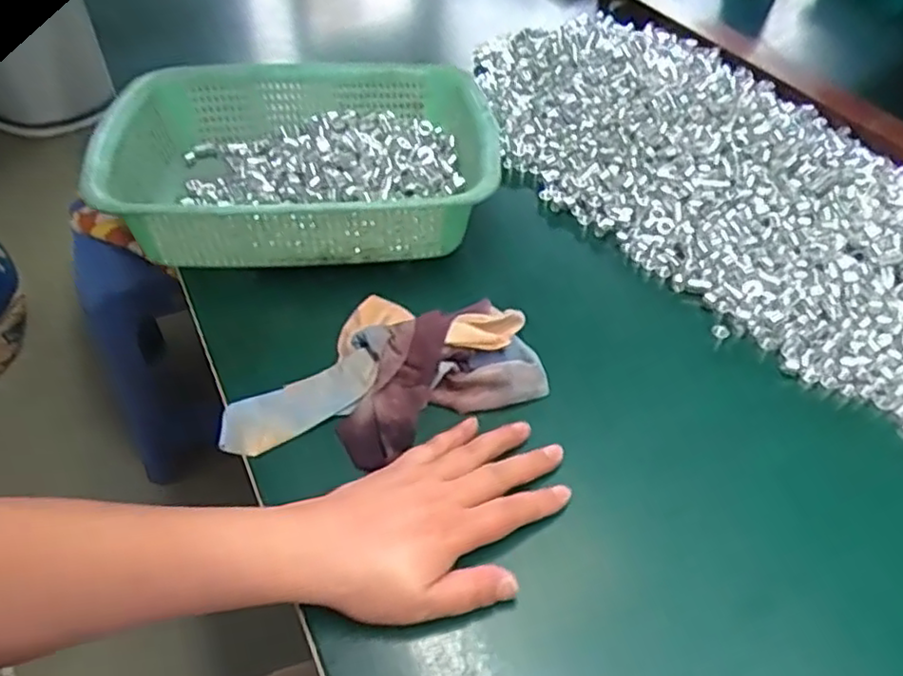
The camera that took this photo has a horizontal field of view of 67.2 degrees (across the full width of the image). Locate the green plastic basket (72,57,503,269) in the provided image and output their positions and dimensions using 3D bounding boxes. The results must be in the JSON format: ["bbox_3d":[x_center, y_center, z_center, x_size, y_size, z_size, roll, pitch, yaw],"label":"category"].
[{"bbox_3d":[-0.120,-0.148,0.564,0.286,0.087,0.239,-6,49,-5],"label":"green plastic basket"}]

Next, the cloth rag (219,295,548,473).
[{"bbox_3d":[-0.049,0.015,0.449,0.207,0.032,0.125,-21,52,-17],"label":"cloth rag"}]

